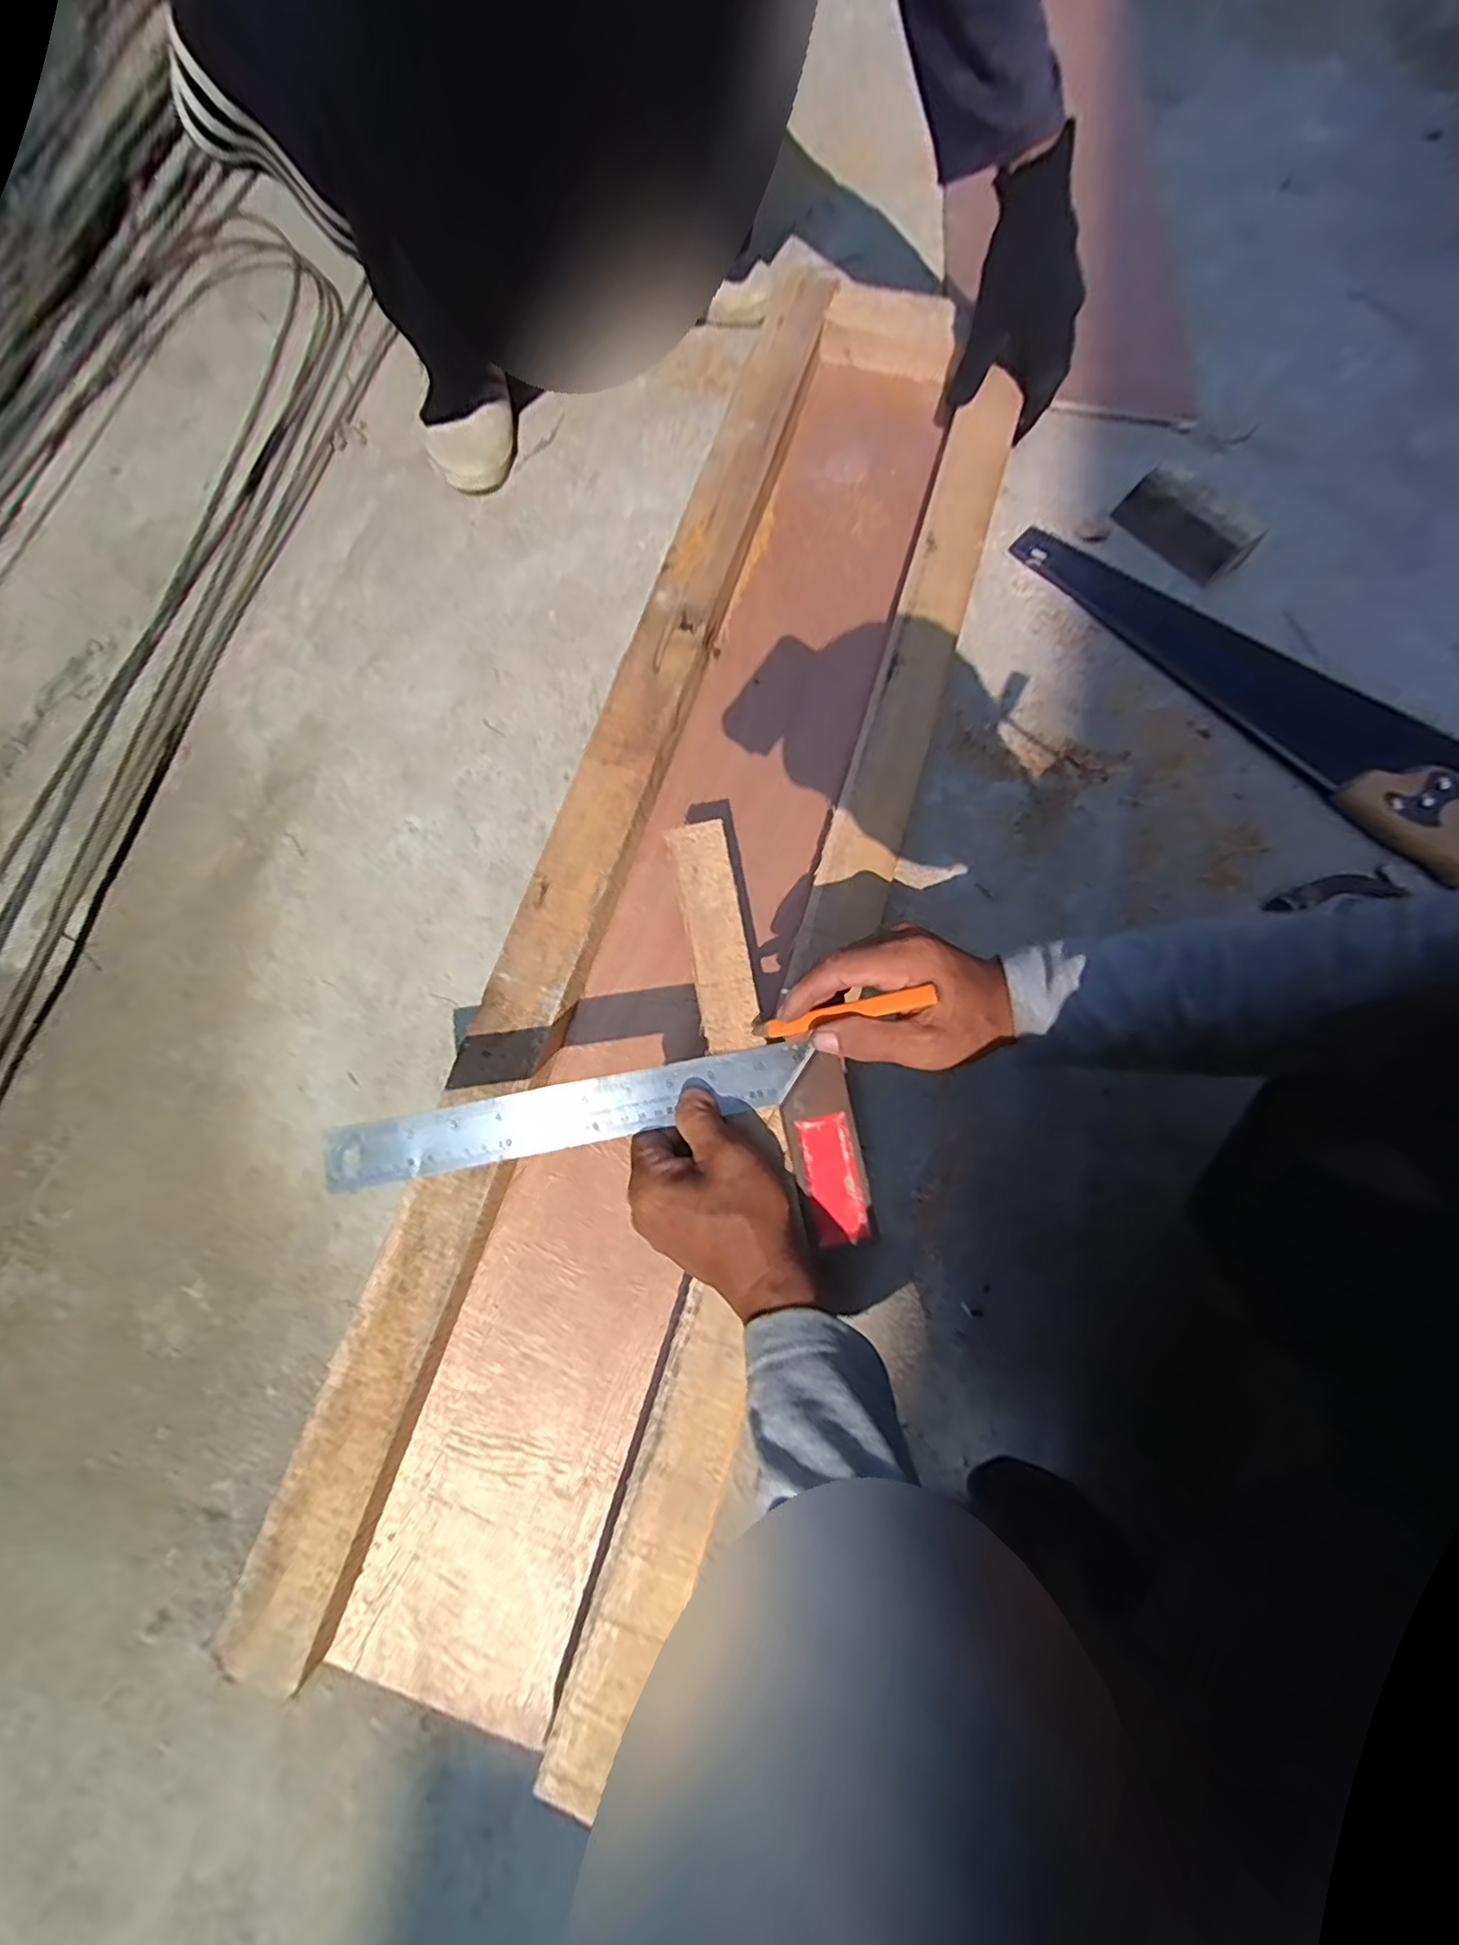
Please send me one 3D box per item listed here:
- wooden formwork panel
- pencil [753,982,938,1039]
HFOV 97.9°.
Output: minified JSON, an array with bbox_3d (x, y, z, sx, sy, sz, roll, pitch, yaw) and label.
[{"bbox_3d":[0.013,-0.104,0.516,0.290,0.064,1.175,16,76,6],"label":"wooden formwork panel"},{"bbox_3d":[0.059,0.024,0.353,0.104,0.007,0.011,-16,72,29],"label":"pencil"}]

